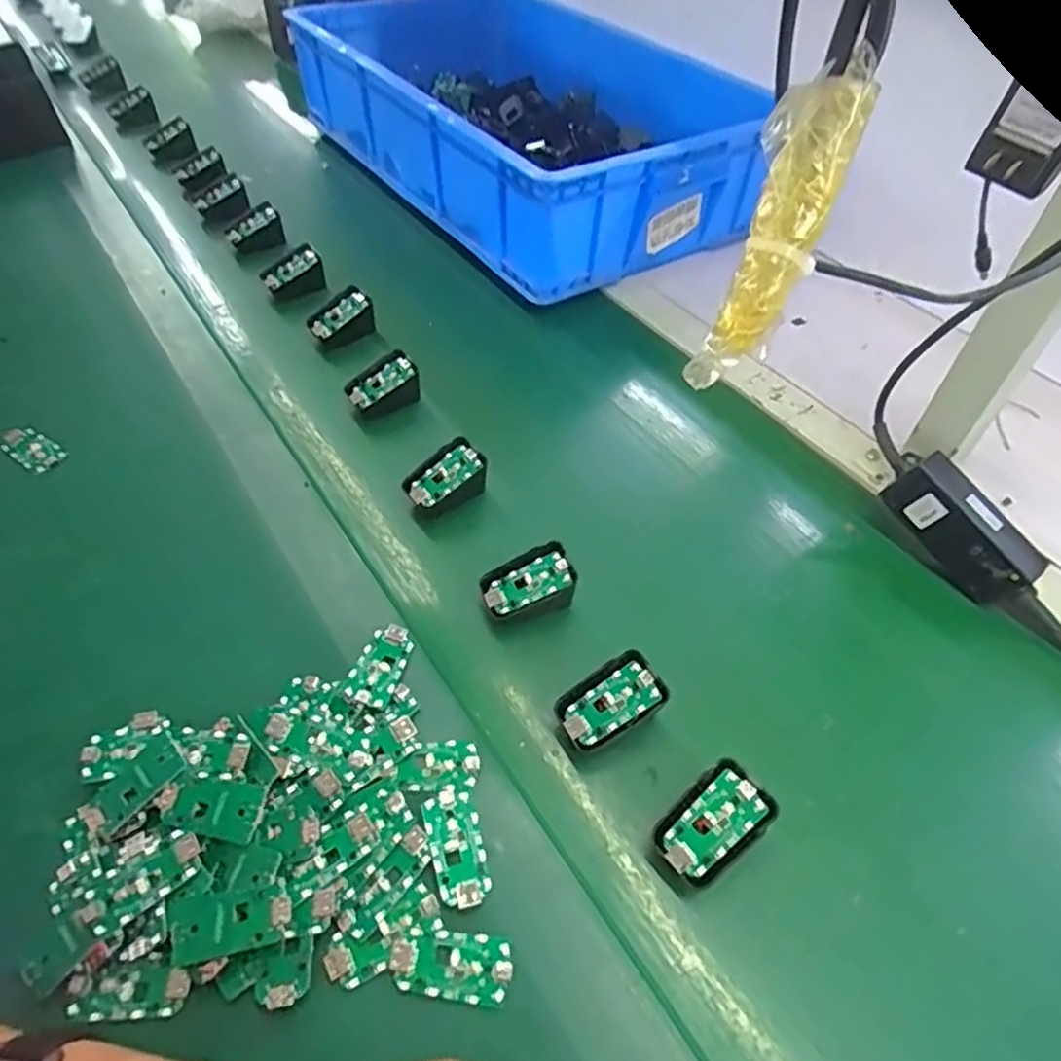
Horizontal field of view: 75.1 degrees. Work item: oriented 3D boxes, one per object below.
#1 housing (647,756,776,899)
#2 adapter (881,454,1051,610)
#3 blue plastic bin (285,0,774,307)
[{"bbox_3d":[0.105,0.173,0.404,0.073,0.011,0.044,-39,63,-8],"label":"housing"},{"bbox_3d":[0.328,0.001,0.527,0.026,0.053,0.116,-33,78,-26],"label":"adapter"},{"bbox_3d":[-0.032,-0.571,0.939,0.411,0.133,0.688,-25,57,-22],"label":"blue plastic bin"}]

